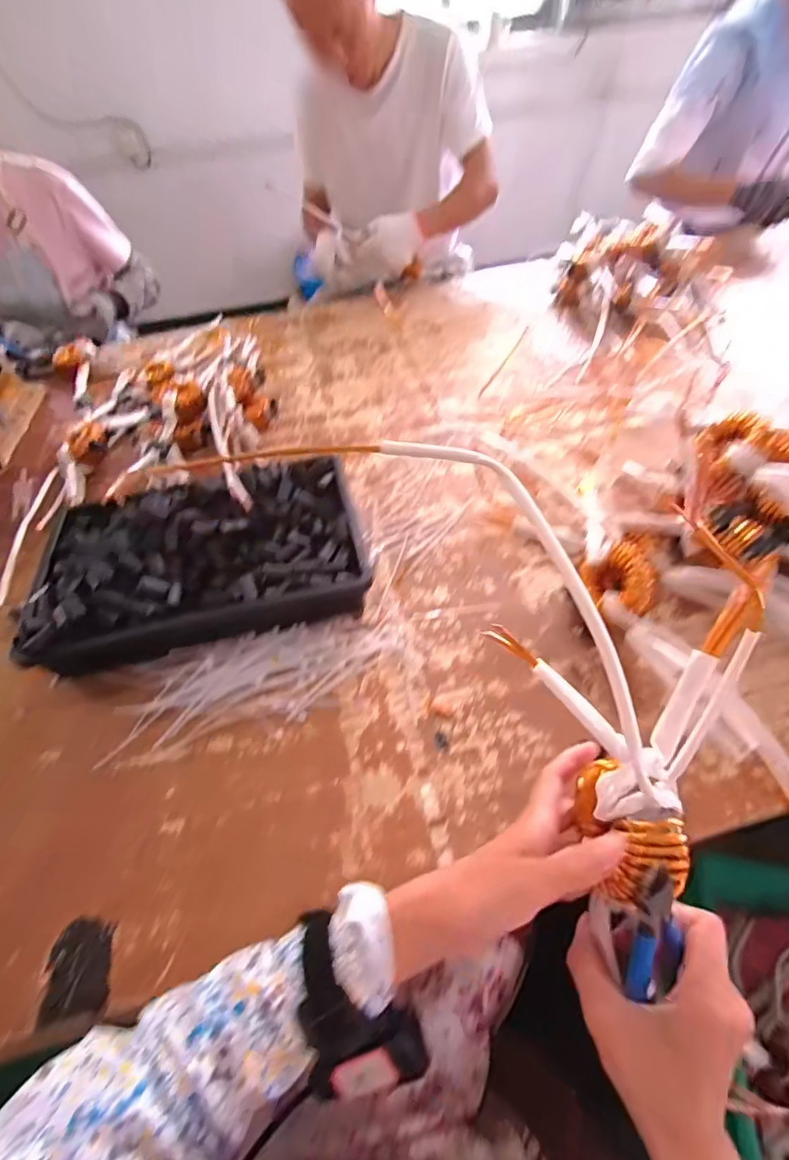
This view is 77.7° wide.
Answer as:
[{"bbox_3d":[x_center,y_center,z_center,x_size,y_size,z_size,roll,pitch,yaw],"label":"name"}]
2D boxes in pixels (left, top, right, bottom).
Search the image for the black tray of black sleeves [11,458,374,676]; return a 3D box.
[{"bbox_3d":[-0.221,-0.033,0.579,0.360,0.088,0.238,-13,51,-6],"label":"black tray of black sleeves"}]

